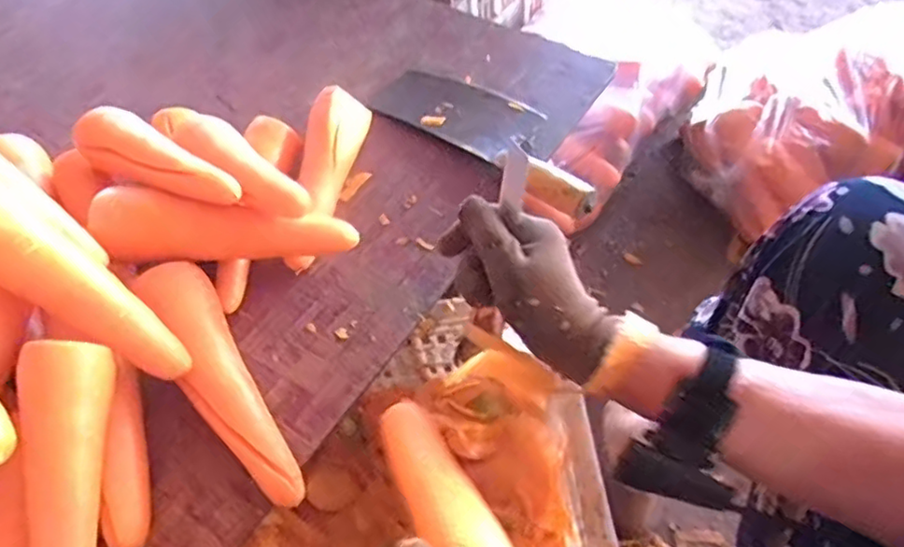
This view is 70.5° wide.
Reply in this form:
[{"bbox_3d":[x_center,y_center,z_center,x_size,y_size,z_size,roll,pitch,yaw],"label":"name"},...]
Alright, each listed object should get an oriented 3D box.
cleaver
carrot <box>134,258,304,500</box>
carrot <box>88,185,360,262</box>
[{"bbox_3d":[0.040,-0.146,0.620,0.264,0.033,0.098,36,64,24],"label":"cleaver"},{"bbox_3d":[-0.173,0.077,0.473,0.046,0.058,0.212,-28,59,-16],"label":"carrot"},{"bbox_3d":[-0.177,-0.033,0.506,0.193,0.042,0.044,4,55,-9],"label":"carrot"}]

